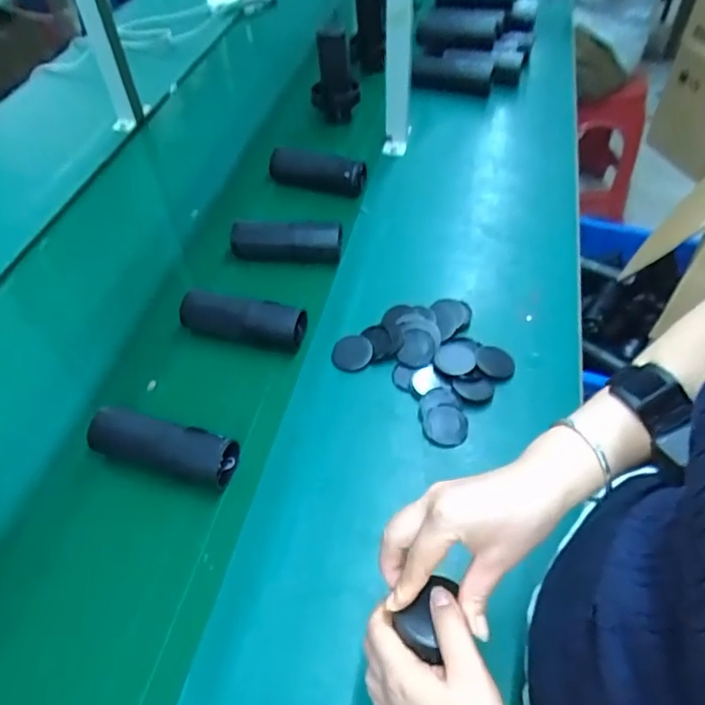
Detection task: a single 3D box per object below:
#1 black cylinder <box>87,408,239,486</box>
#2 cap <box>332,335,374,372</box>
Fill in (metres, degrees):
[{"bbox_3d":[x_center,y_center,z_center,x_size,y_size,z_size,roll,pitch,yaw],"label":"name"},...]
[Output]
[{"bbox_3d":[-0.206,0.101,0.627,0.154,0.050,0.048,9,51,9],"label":"black cylinder"},{"bbox_3d":[0.000,0.001,0.733,0.051,0.012,0.054,-1,50,1],"label":"cap"}]

